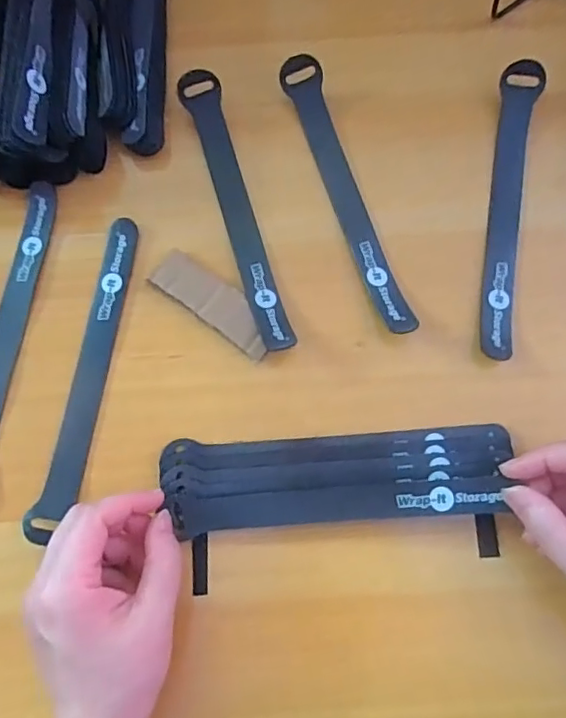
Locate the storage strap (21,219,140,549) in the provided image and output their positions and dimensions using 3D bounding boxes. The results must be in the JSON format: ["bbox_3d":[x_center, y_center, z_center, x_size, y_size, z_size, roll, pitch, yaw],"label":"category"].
[{"bbox_3d":[-0.117,0.007,0.343,0.022,0.005,0.199,9,79,3],"label":"storage strap"}]

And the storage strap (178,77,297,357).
[{"bbox_3d":[-0.028,-0.096,0.360,0.024,0.018,0.195,-18,79,-3],"label":"storage strap"}]

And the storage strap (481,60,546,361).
[{"bbox_3d":[0.143,-0.096,0.354,0.023,0.017,0.198,9,79,2],"label":"storage strap"}]

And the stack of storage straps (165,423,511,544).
[{"bbox_3d":[0.031,0.067,0.319,0.193,0.017,0.049,-4,75,1],"label":"stack of storage straps"}]

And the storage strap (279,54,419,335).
[{"bbox_3d":[0.043,-0.108,0.365,0.025,0.017,0.200,-20,79,-3],"label":"storage strap"}]

